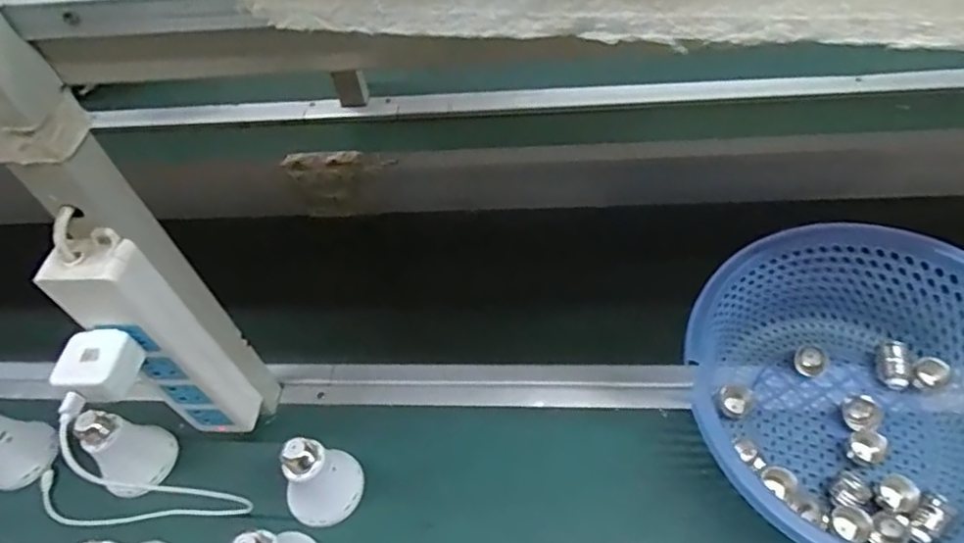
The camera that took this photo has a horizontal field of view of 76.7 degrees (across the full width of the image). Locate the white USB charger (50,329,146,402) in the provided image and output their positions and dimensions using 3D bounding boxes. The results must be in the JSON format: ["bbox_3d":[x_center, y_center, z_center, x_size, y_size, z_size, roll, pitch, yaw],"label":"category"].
[{"bbox_3d":[-0.253,0.063,0.401,0.044,0.027,0.041,-3,51,5],"label":"white USB charger"}]

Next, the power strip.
[{"bbox_3d":[-0.236,0.060,0.460,0.060,0.217,0.036,2,52,9],"label":"power strip"}]

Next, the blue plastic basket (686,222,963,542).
[{"bbox_3d":[0.297,0.103,0.478,0.261,0.122,0.255,-4,51,5],"label":"blue plastic basket"}]

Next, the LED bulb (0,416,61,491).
[{"bbox_3d":[-0.436,0.153,0.548,0.063,0.089,0.058,14,55,18],"label":"LED bulb"}]

